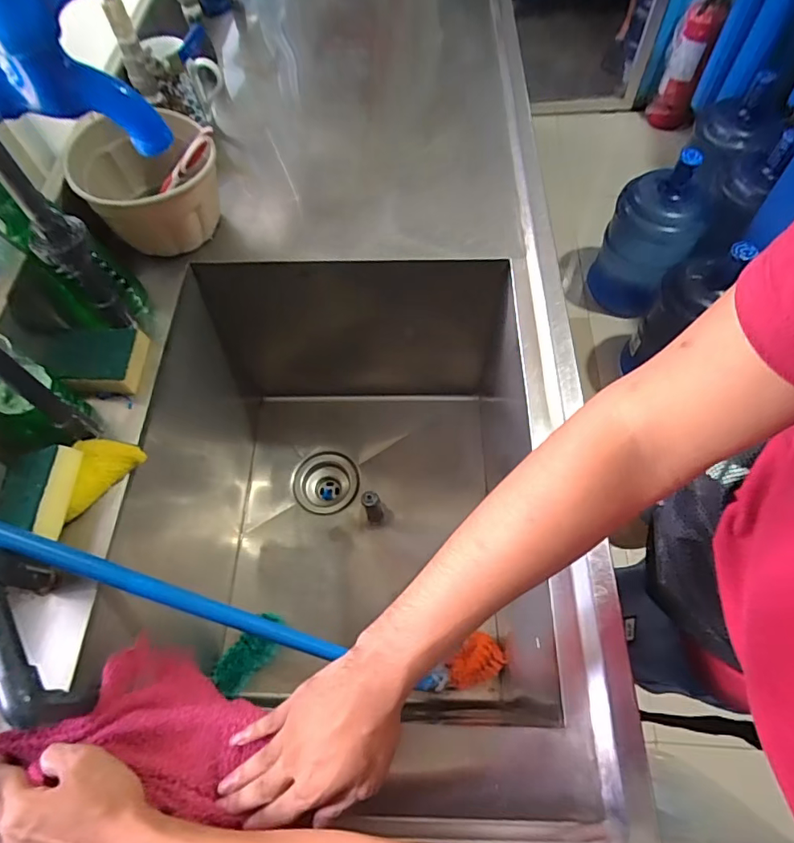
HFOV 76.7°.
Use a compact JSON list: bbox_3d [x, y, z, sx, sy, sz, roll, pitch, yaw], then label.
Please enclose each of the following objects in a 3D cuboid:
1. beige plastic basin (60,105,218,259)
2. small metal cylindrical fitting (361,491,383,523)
[{"bbox_3d":[-0.313,-0.300,0.657,0.164,0.126,0.169,-1,62,3],"label":"beige plastic basin"},{"bbox_3d":[-0.040,0.139,0.815,0.026,0.089,0.024,-1,62,3],"label":"small metal cylindrical fitting"}]

